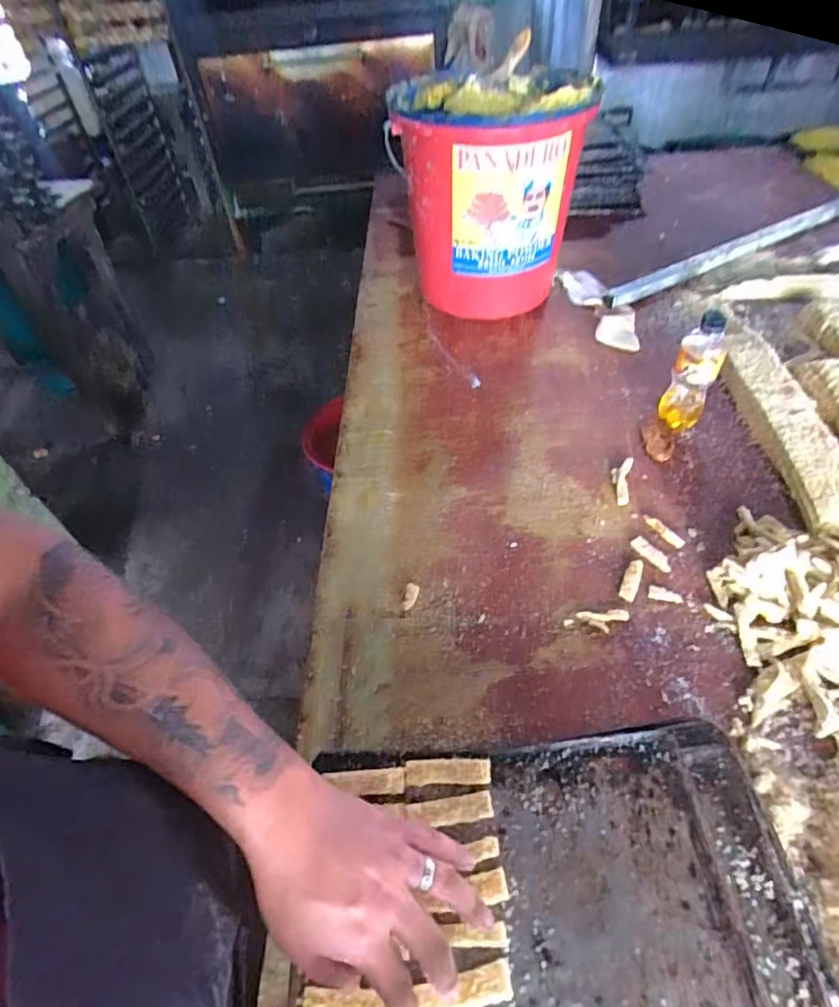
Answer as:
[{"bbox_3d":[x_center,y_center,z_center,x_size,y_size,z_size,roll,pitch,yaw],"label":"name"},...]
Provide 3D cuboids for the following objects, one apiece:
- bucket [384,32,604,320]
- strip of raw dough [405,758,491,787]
[{"bbox_3d":[0.118,-0.563,1.022,0.299,0.339,0.306,-12,48,-5],"label":"bucket"},{"bbox_3d":[0.024,0.235,0.469,0.073,0.006,0.020,-3,48,2],"label":"strip of raw dough"}]

